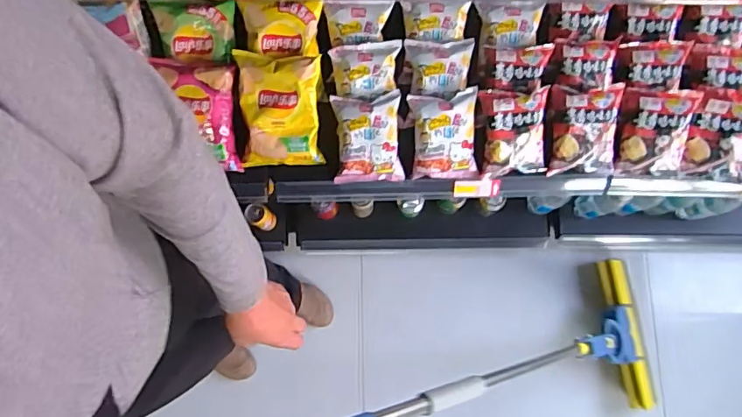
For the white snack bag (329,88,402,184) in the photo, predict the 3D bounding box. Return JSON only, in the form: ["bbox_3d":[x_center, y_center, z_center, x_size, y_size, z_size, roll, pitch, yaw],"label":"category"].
[{"bbox_3d":[-0.007,-0.137,1.021,0.131,0.049,0.166,-1,107,3],"label":"white snack bag"}]

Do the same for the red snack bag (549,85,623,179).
[{"bbox_3d":[0.419,-0.150,1.013,0.134,0.040,0.171,1,107,5],"label":"red snack bag"}]

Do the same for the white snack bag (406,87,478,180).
[{"bbox_3d":[0.142,-0.144,1.022,0.125,0.055,0.168,-5,113,-2],"label":"white snack bag"}]

